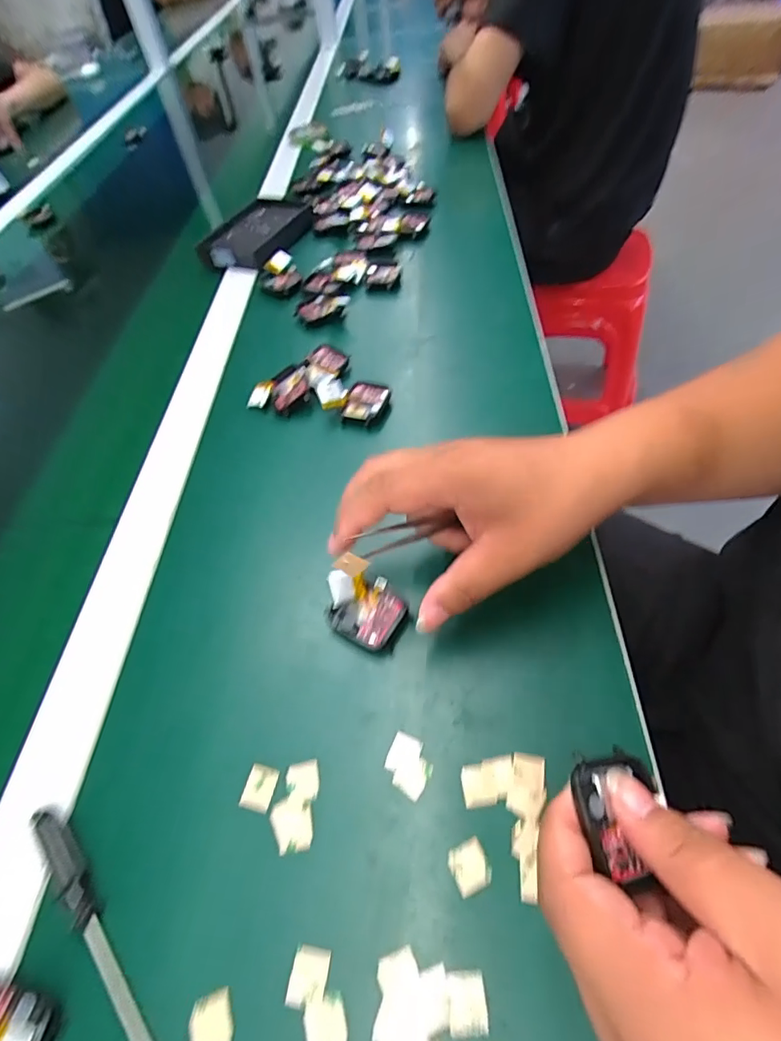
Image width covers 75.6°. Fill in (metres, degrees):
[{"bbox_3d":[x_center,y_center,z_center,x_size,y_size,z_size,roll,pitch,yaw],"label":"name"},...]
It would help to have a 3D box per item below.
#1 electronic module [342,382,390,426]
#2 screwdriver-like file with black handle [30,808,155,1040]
[{"bbox_3d":[-0.021,-0.097,0.419,0.034,0.008,0.044,9,60,16],"label":"electronic module"},{"bbox_3d":[-0.132,0.185,0.224,0.012,0.010,0.131,-36,58,-21],"label":"screwdriver-like file with black handle"}]

